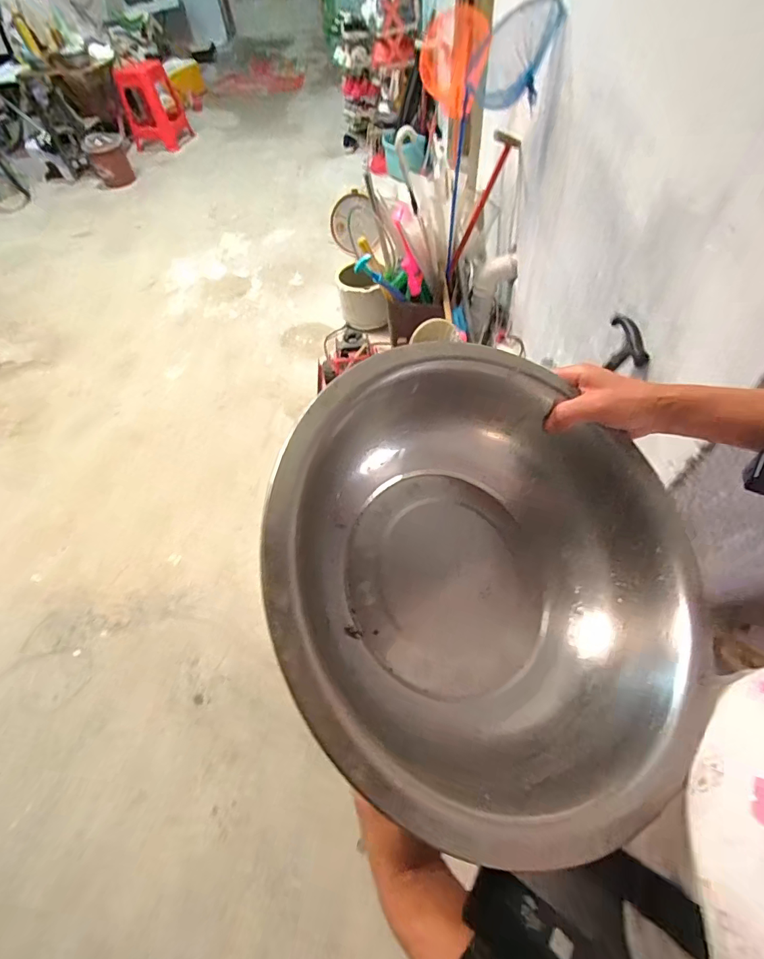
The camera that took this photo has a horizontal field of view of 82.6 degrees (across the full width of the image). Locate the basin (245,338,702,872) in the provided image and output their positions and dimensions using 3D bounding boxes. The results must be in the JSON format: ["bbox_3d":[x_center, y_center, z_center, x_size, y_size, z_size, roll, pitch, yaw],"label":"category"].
[{"bbox_3d":[0.082,0.065,0.363,0.343,0.116,0.361,7,66,-16],"label":"basin"}]

